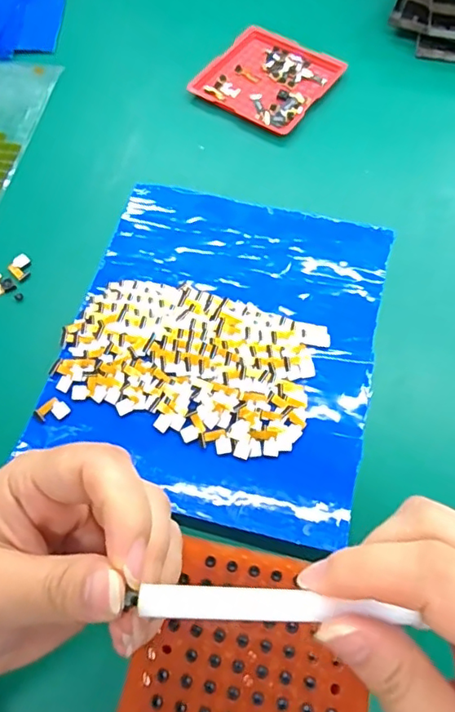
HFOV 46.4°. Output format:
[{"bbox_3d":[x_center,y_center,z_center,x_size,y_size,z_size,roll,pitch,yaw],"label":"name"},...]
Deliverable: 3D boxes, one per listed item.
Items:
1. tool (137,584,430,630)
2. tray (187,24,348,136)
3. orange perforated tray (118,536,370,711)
[{"bbox_3d":[0.016,0.073,0.154,0.079,0.004,0.009,7,63,-8],"label":"tool"},{"bbox_3d":[0.035,-0.238,0.454,0.099,0.008,0.101,34,68,16],"label":"tray"},{"bbox_3d":[0.009,0.118,0.199,0.086,0.005,0.083,10,64,6],"label":"orange perforated tray"}]

